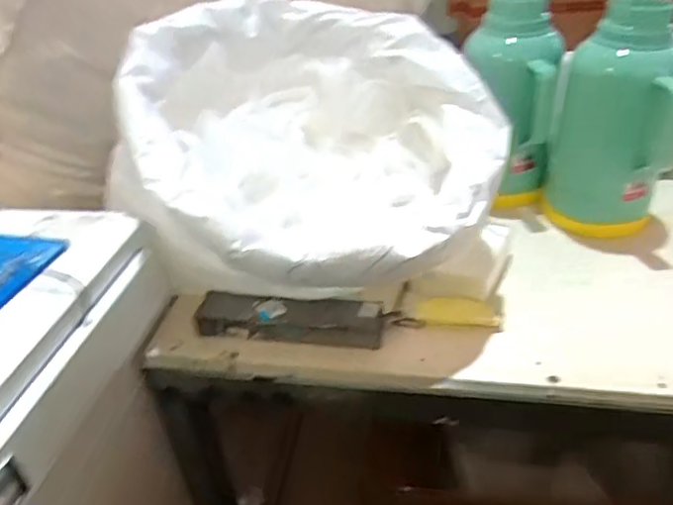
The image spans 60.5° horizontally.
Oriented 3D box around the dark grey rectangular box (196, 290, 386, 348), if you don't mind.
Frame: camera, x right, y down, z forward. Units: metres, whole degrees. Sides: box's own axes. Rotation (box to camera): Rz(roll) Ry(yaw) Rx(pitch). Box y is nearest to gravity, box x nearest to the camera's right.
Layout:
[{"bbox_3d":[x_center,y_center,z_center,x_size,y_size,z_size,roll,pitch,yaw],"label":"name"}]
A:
[{"bbox_3d":[-0.052,0.070,0.615,0.198,0.030,0.048,2,35,10],"label":"dark grey rectangular box"}]

